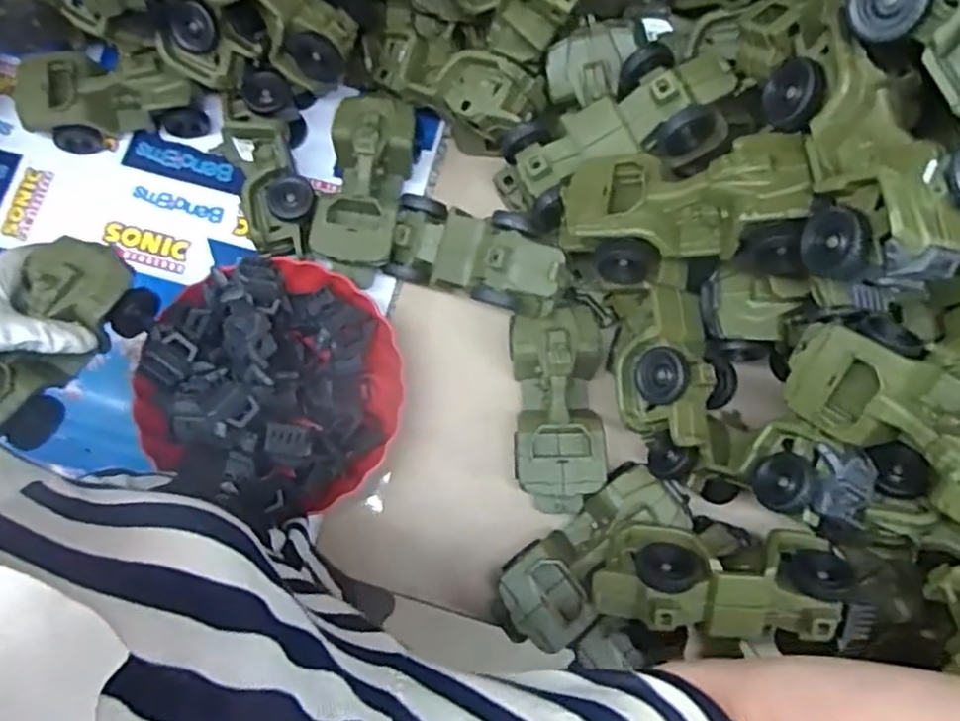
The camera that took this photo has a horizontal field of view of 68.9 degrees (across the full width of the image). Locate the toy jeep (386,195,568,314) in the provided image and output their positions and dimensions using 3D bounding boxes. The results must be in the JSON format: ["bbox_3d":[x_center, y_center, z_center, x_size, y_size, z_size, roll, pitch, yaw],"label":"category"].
[{"bbox_3d":[-0.005,-0.095,0.637,0.180,0.064,0.079,19,78,33],"label":"toy jeep"}]

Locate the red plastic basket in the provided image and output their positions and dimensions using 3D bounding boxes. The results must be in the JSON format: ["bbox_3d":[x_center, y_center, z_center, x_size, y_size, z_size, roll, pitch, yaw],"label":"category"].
[{"bbox_3d":[-0.188,0.024,0.650,0.225,0.081,0.229,0,78,1],"label":"red plastic basket"}]

